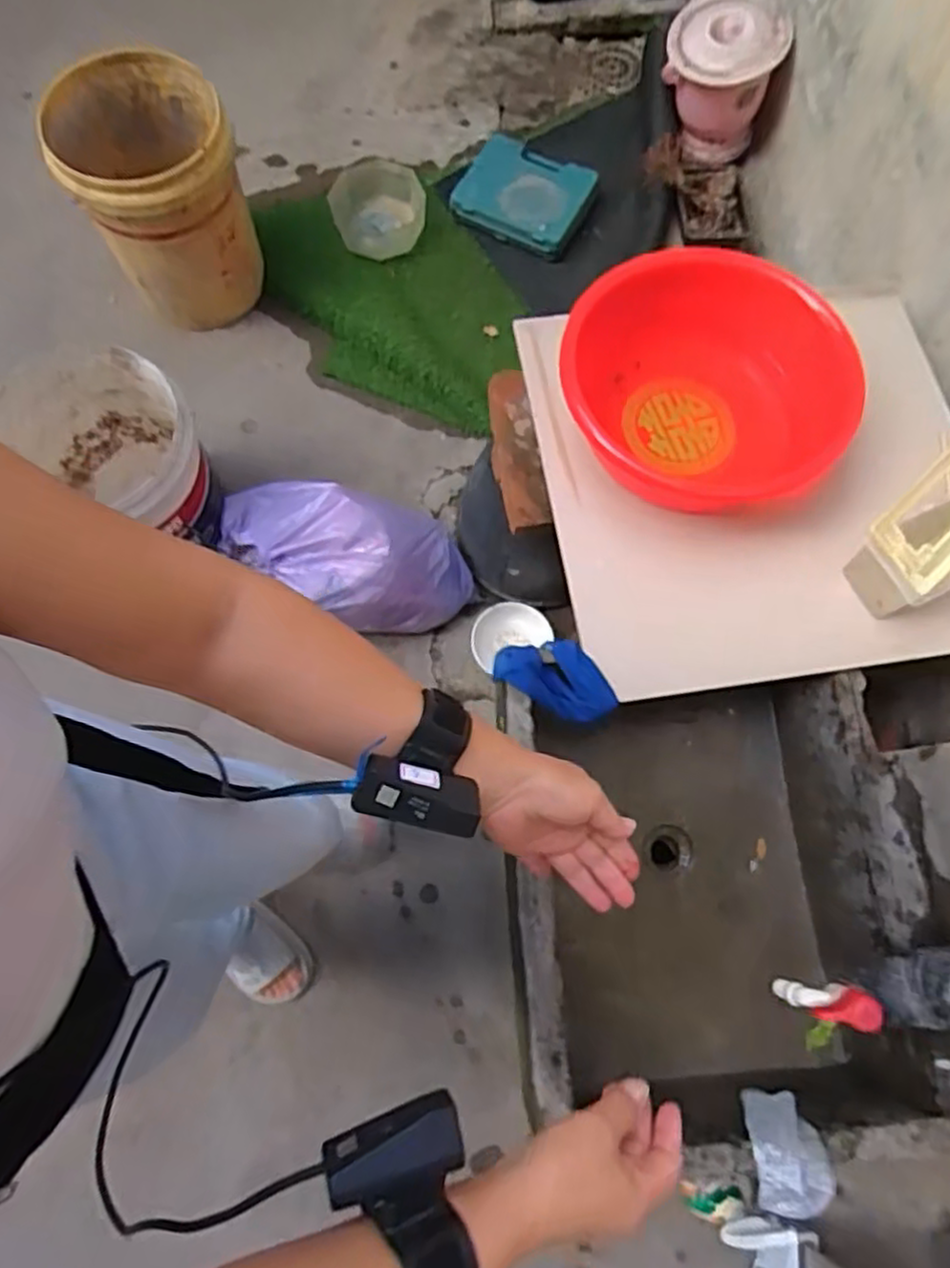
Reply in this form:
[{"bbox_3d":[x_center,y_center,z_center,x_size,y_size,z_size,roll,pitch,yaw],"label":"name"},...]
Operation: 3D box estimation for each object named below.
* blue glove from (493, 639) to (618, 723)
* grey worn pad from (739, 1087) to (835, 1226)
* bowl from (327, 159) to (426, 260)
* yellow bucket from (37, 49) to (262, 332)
[{"bbox_3d":[0.106,0.050,0.917,0.151,0.036,0.086,25,76,6],"label":"blue glove"},{"bbox_3d":[0.332,0.555,0.776,0.079,0.088,0.088,-1,75,-2],"label":"grey worn pad"},{"bbox_3d":[-0.210,-0.919,1.575,0.201,0.088,0.201,0,75,-1],"label":"bowl"},{"bbox_3d":[-0.573,-0.809,1.352,0.276,0.360,0.303,0,75,-1],"label":"yellow bucket"}]

